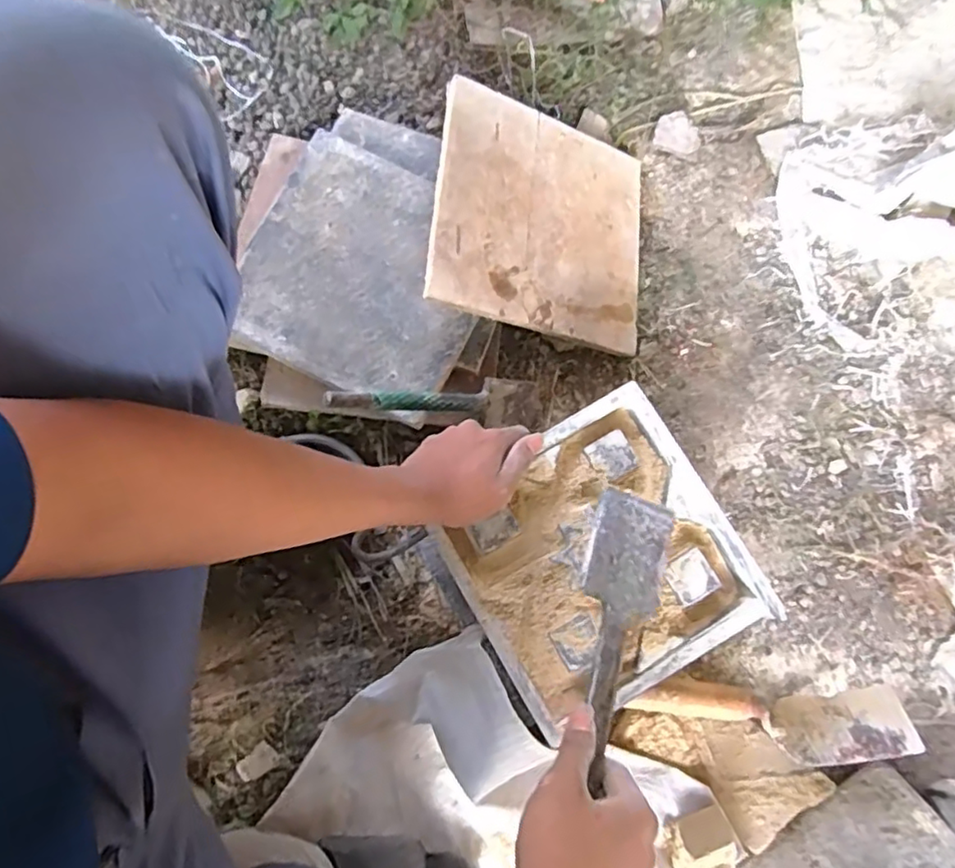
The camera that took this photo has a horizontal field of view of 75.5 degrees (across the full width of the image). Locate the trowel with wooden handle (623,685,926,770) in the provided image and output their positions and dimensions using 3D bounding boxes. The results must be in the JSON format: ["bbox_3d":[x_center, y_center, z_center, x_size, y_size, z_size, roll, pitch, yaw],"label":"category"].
[{"bbox_3d":[0.283,0.279,0.597,0.240,0.073,0.070,1,79,0],"label":"trowel with wooden handle"}]

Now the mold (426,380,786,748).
[{"bbox_3d":[0.101,0.107,0.537,0.227,0.032,0.225,-29,79,-5],"label":"mold"}]

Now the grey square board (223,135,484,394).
[{"bbox_3d":[-0.115,-0.169,0.648,0.238,0.008,0.244,24,79,2],"label":"grey square board"}]

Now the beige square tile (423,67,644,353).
[{"bbox_3d":[0.074,-0.226,0.663,0.251,0.009,0.239,10,80,-27],"label":"beige square tile"}]

